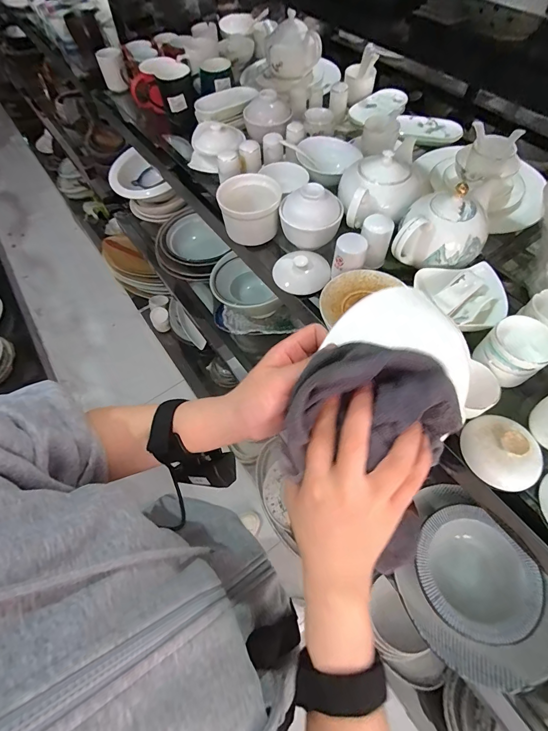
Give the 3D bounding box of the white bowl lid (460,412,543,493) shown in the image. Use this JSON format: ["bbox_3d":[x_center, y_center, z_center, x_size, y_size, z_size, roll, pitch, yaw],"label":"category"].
[{"bbox_3d":[0.282,0.101,0.411,0.091,0.034,0.091,6,62,6],"label":"white bowl lid"}]

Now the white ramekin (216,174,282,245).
[{"bbox_3d":[-0.042,-0.284,0.613,0.107,0.070,0.100,-1,62,2],"label":"white ramekin"}]

